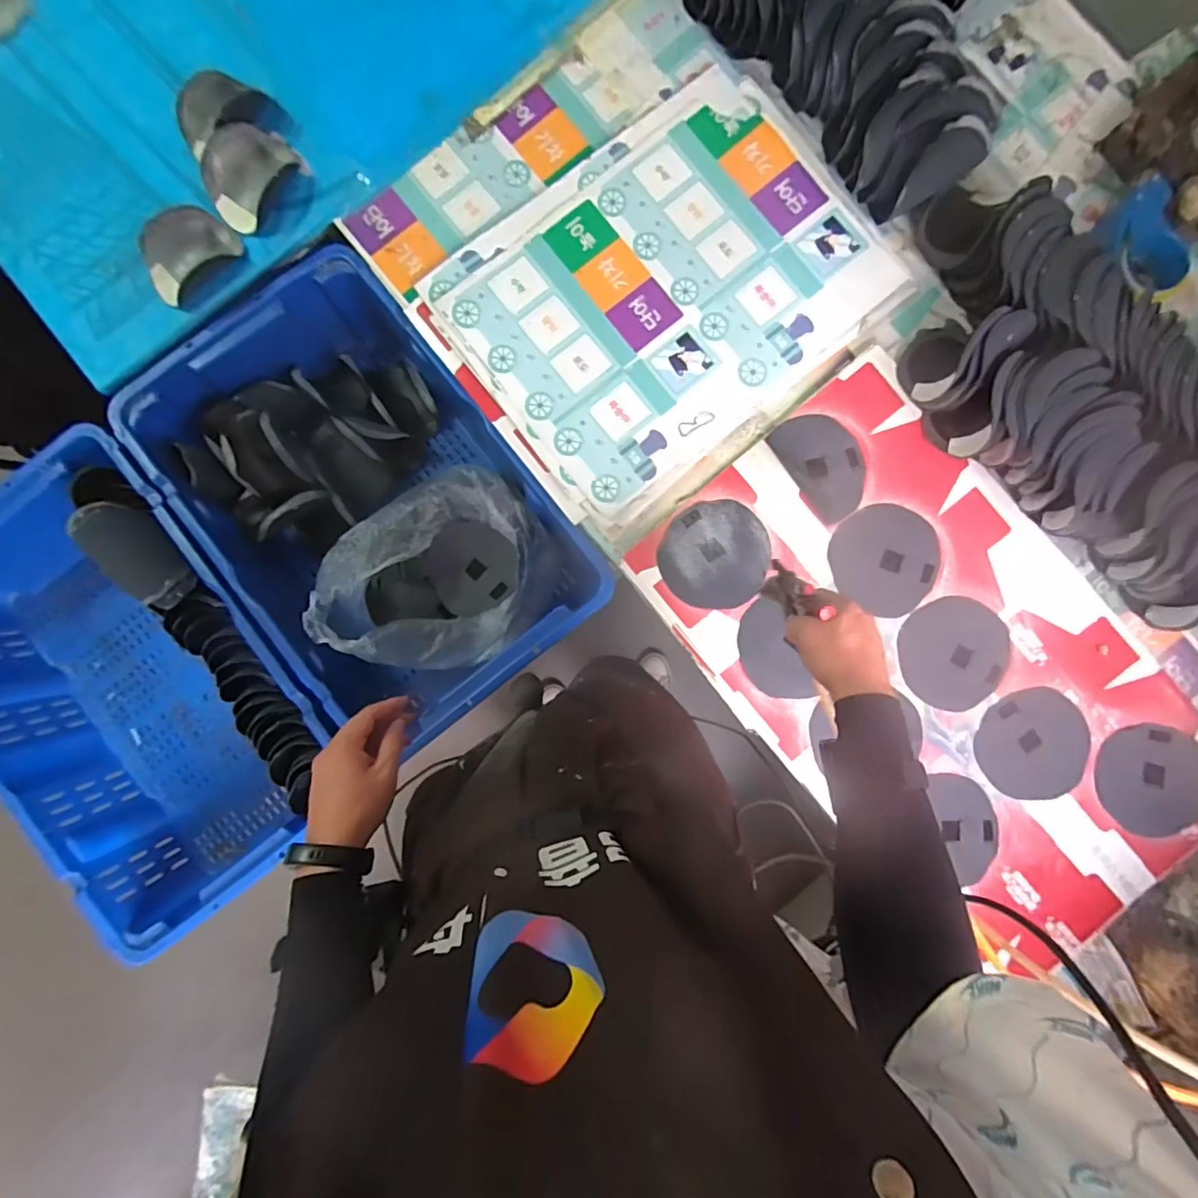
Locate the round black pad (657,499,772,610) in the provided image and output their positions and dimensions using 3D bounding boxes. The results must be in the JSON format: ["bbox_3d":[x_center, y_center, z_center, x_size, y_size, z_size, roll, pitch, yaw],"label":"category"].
[{"bbox_3d":[0.158,-0.062,0.739,0.145,0.011,0.145,0,88,1],"label":"round black pad"}]

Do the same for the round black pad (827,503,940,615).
[{"bbox_3d":[0.387,-0.052,0.730,0.138,0.012,0.146,0,88,1],"label":"round black pad"}]

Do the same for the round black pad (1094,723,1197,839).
[{"bbox_3d":[0.743,0.243,0.720,0.151,0.005,0.141,0,88,1],"label":"round black pad"}]

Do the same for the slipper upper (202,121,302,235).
[{"bbox_3d":[-0.494,-0.594,0.758,0.100,0.036,0.137,37,89,2],"label":"slipper upper"}]

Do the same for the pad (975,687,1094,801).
[{"bbox_3d":[0.583,0.195,0.727,0.151,0.011,0.144,0,88,1],"label":"pad"}]

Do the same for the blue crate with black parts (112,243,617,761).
[{"bbox_3d":[-0.342,-0.140,0.831,0.431,0.205,0.656,-40,88,0],"label":"blue crate with black parts"}]

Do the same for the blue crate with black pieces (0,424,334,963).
[{"bbox_3d":[-0.684,0.129,0.839,0.431,0.190,0.649,-39,88,0],"label":"blue crate with black pieces"}]

